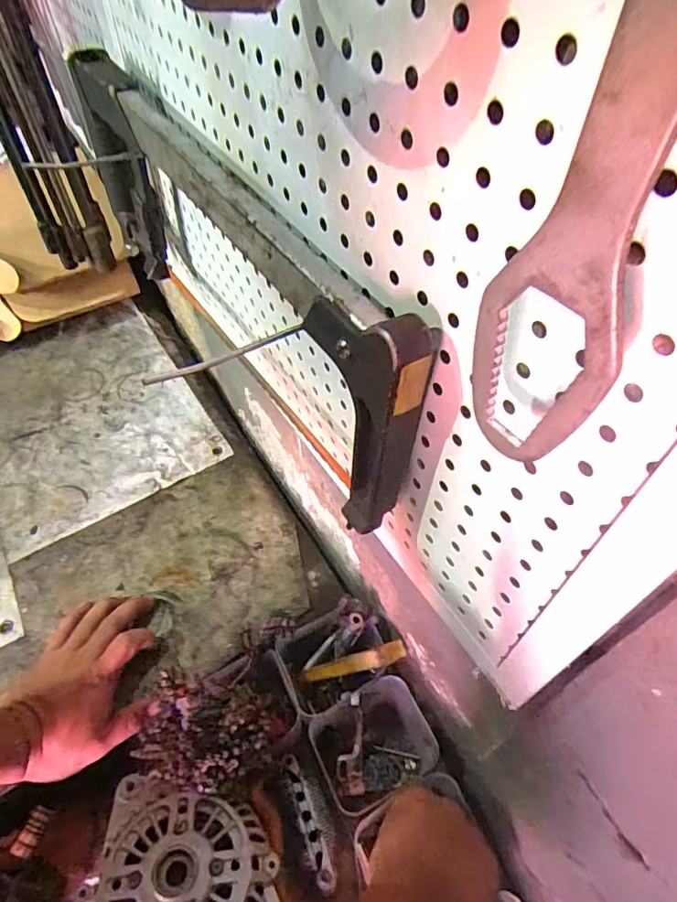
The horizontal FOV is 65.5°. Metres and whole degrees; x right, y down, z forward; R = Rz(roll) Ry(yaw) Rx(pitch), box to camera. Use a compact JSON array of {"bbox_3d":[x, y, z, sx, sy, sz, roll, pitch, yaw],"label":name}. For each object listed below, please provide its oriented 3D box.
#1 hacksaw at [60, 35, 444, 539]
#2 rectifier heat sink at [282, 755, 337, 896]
[{"bbox_3d":[-0.067,-0.108,0.319,0.034,0.141,0.358,-27,56,-19],"label":"hacksaw"},{"bbox_3d":[-0.026,0.351,0.502,0.032,0.011,0.111,-15,53,-11],"label":"rectifier heat sink"}]

